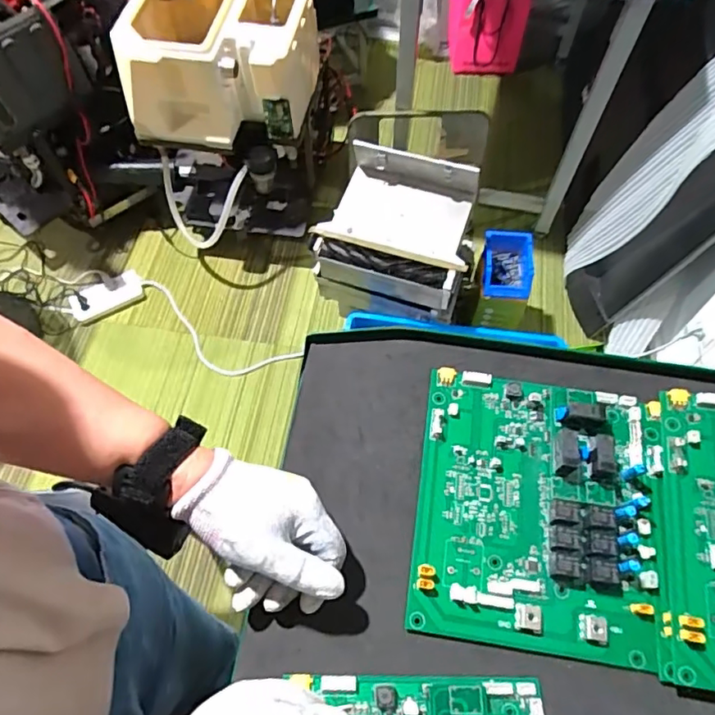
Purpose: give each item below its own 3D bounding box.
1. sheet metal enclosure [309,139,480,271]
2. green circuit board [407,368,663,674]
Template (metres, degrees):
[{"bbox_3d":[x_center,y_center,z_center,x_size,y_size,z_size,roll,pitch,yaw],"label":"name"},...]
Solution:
[{"bbox_3d":[0.095,-0.311,1.133,0.303,0.091,0.209,21,64,11],"label":"sheet metal enclosure"},{"bbox_3d":[0.135,0.108,0.418,0.174,0.028,0.204,8,63,5],"label":"green circuit board"}]

